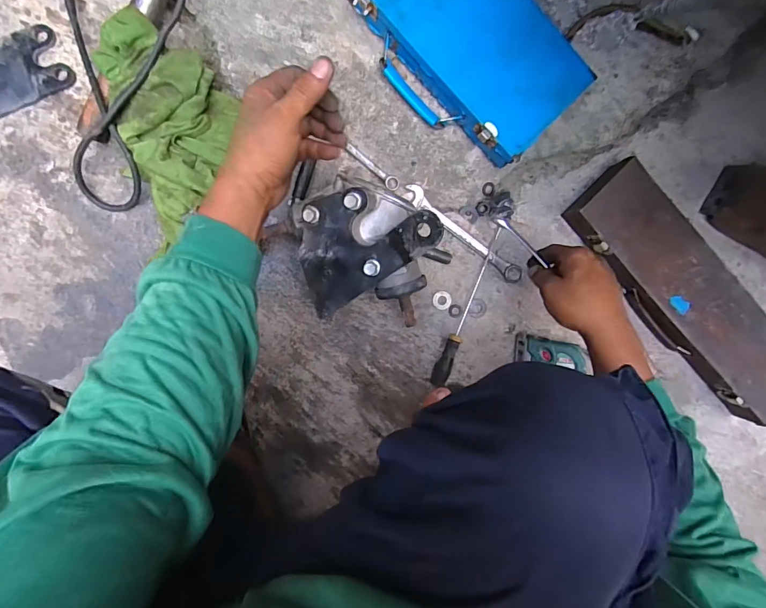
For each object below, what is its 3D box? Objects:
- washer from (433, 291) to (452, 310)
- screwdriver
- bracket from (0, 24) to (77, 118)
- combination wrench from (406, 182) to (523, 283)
[{"bbox_3d":[0.084,-0.005,0.602,0.027,0.004,0.026,6,92,-4],"label":"washer"},{"bbox_3d":[0.122,0.005,0.592,0.020,0.027,0.235,24,91,-4],"label":"screwdriver"},{"bbox_3d":[-0.460,-0.292,0.532,0.117,0.009,0.080,-28,94,-2],"label":"bracket"},{"bbox_3d":[0.115,-0.096,0.590,0.201,0.016,0.023,37,90,-4],"label":"combination wrench"}]

